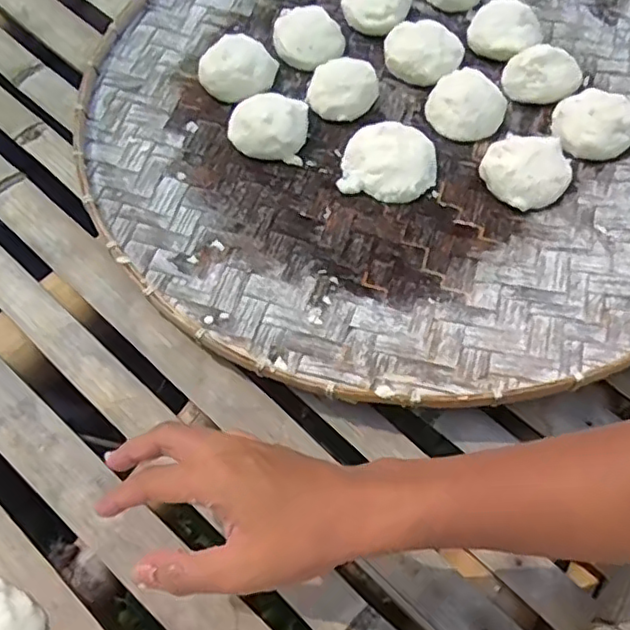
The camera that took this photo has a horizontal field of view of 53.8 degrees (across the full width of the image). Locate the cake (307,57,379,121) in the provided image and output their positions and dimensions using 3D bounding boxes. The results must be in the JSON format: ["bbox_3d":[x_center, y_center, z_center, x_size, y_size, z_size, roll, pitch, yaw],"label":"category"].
[{"bbox_3d":[0.031,-0.246,0.672,0.074,0.031,0.060,5,61,1],"label":"cake"}]

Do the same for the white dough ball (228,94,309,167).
[{"bbox_3d":[-0.049,-0.198,0.649,0.079,0.035,0.065,5,61,1],"label":"white dough ball"}]

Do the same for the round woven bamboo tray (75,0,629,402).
[{"bbox_3d":[0.111,-0.239,0.678,0.683,0.058,0.701,1,61,-2],"label":"round woven bamboo tray"}]

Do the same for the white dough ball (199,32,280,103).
[{"bbox_3d":[-0.084,-0.274,0.686,0.073,0.037,0.081,28,64,13],"label":"white dough ball"}]

